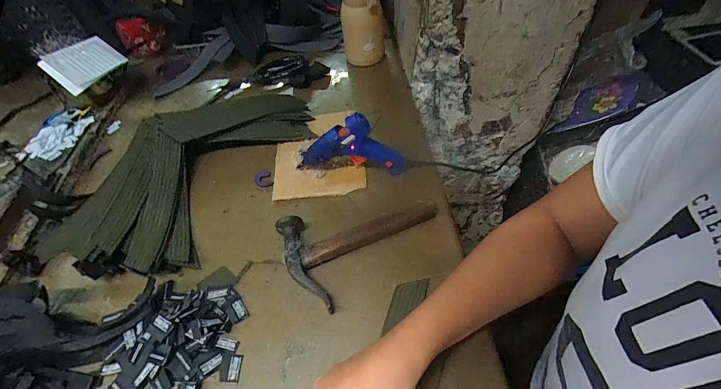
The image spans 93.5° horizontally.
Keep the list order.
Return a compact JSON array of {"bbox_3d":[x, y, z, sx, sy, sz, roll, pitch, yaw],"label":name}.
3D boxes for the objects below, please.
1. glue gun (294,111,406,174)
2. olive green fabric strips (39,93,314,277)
[{"bbox_3d":[-0.014,-0.060,0.442,0.148,0.094,0.024,2,51,5],"label":"glue gun"},{"bbox_3d":[-0.225,-0.042,0.467,0.187,0.058,0.346,15,53,15],"label":"olive green fabric strips"}]

